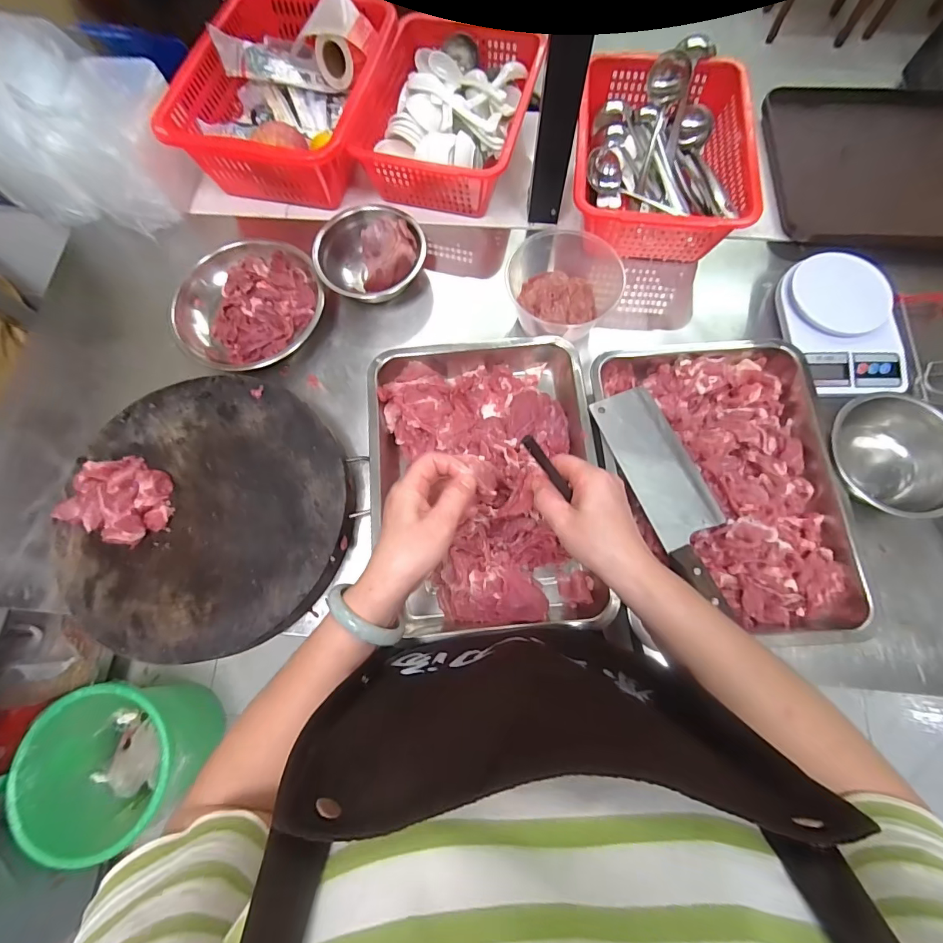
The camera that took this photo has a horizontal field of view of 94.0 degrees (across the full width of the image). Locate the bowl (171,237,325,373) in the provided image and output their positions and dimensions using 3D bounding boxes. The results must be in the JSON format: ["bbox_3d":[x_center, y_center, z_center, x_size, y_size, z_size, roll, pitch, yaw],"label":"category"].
[{"bbox_3d":[-0.297,-0.225,0.614,0.174,0.069,0.197,34,78,11],"label":"bowl"}]

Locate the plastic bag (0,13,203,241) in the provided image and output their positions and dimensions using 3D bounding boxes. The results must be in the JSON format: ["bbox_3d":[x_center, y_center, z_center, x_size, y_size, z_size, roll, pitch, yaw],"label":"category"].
[{"bbox_3d":[-0.549,-0.473,0.619,0.268,0.190,0.184,15,75,6],"label":"plastic bag"}]

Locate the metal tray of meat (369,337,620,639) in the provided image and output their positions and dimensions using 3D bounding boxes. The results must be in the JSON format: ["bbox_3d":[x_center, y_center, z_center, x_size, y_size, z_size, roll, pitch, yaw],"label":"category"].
[{"bbox_3d":[0.016,0.003,0.525,0.257,0.051,0.349,-4,75,-1],"label":"metal tray of meat"}]

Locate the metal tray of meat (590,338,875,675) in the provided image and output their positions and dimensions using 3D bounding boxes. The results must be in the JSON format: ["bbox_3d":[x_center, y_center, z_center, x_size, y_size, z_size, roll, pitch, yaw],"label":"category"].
[{"bbox_3d":[0.285,0.008,0.505,0.263,0.051,0.352,0,75,0],"label":"metal tray of meat"}]

